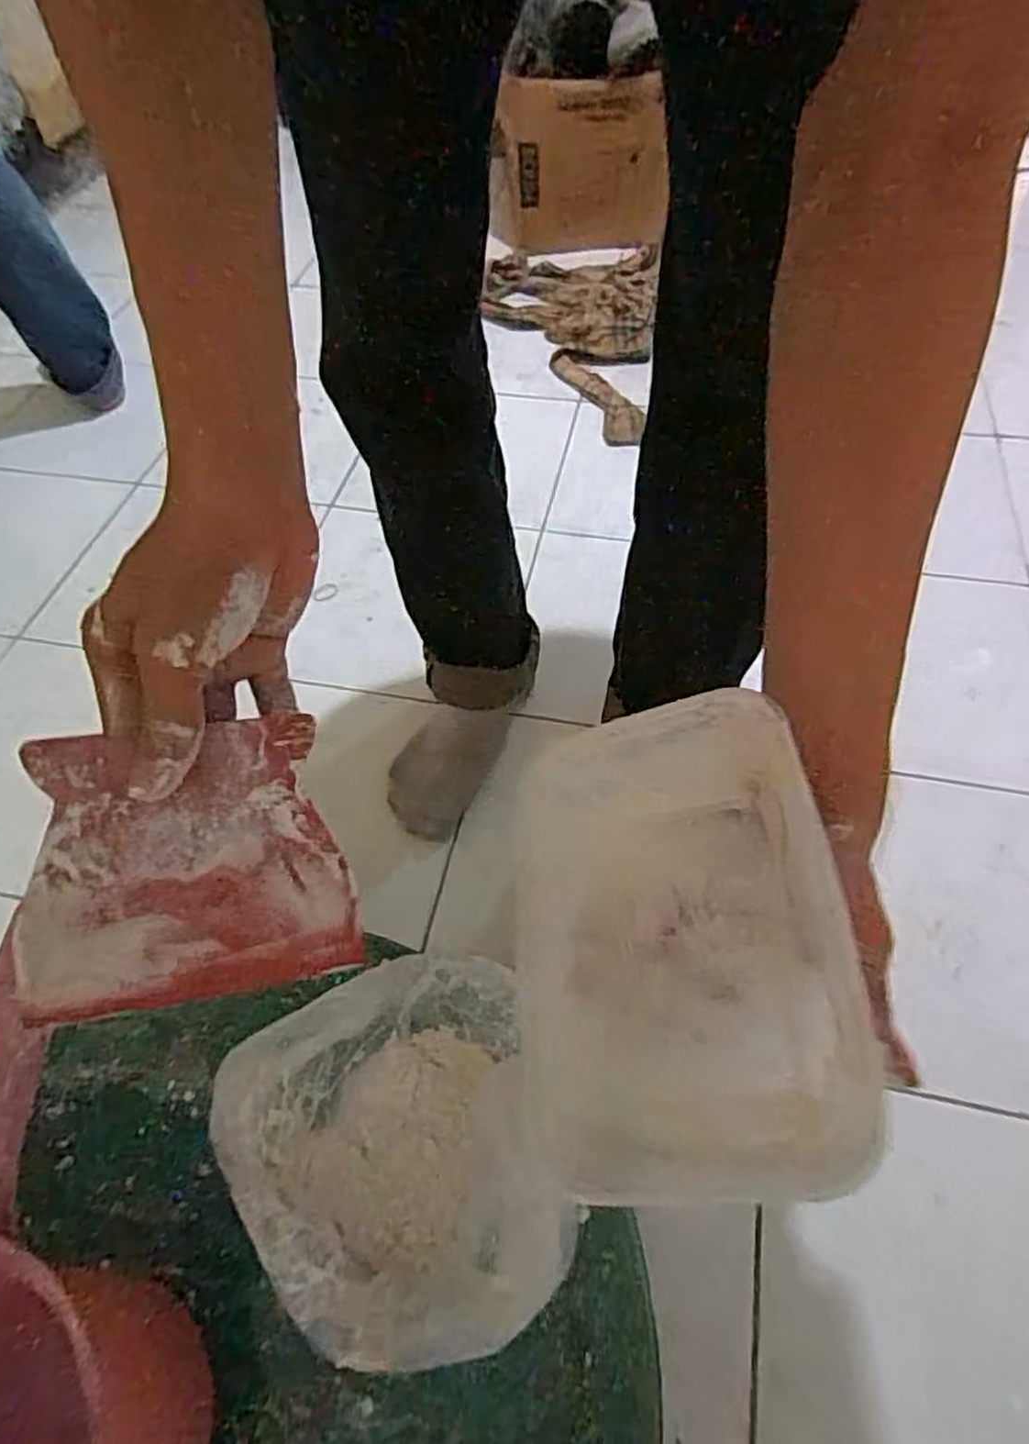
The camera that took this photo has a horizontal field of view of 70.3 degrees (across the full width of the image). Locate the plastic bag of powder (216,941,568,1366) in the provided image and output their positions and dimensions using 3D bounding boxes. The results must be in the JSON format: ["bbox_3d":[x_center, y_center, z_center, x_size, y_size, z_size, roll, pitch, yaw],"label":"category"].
[{"bbox_3d":[-0.043,0.175,0.304,0.120,0.073,0.139,-19,60,-15],"label":"plastic bag of powder"}]

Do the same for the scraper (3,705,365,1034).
[{"bbox_3d":[-0.129,0.056,0.289,0.119,0.004,0.105,-6,88,-17],"label":"scraper"}]

